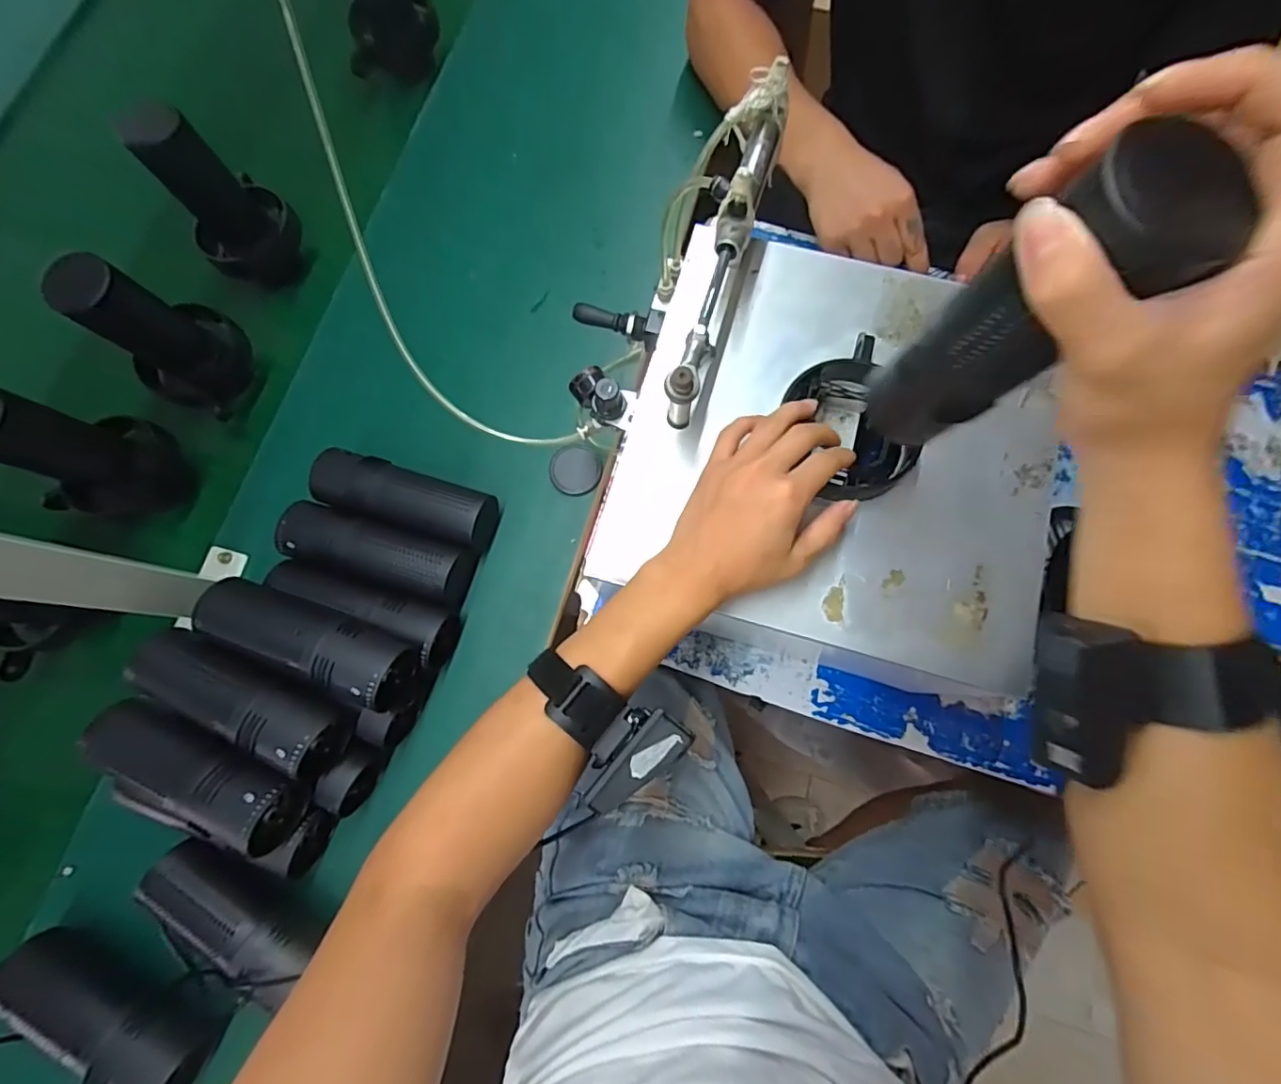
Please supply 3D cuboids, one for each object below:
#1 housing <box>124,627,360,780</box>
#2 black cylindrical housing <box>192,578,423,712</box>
[{"bbox_3d":[-0.311,0.120,0.434,0.166,0.049,0.064,27,78,6],"label":"housing"},{"bbox_3d":[-0.266,0.081,0.449,0.167,0.064,0.058,22,78,5],"label":"black cylindrical housing"}]

